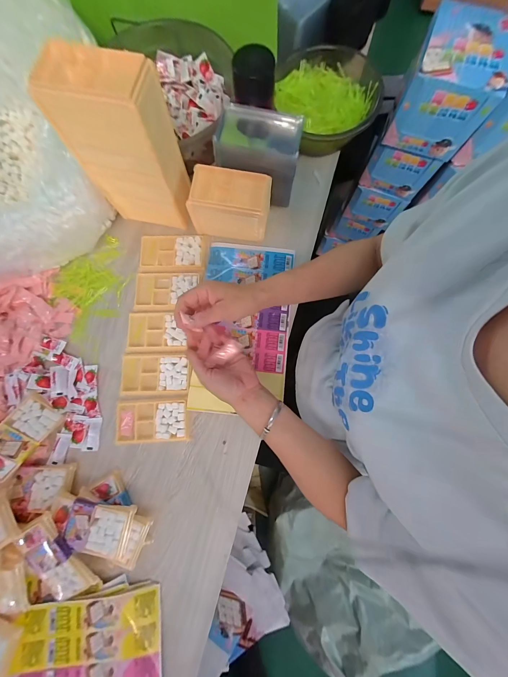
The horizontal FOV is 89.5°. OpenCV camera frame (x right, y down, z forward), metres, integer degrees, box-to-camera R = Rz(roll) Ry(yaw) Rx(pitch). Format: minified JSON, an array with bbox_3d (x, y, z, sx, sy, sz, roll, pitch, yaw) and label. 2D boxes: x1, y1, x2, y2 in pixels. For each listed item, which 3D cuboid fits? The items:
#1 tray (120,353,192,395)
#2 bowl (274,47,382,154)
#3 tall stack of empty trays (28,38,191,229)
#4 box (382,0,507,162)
[{"bbox_3d":[-0.184,0.066,0.477,0.131,0.008,0.077,0,80,1],"label":"tray"},{"bbox_3d":[0.140,-0.464,0.515,0.200,0.060,0.207,0,80,1],"label":"bowl"},{"bbox_3d":[-0.197,-0.297,0.421,0.143,0.235,0.082,11,80,3],"label":"tall stack of empty trays"},{"bbox_3d":[0.360,-0.465,0.480,0.144,0.126,0.152,21,81,5],"label":"box"}]

